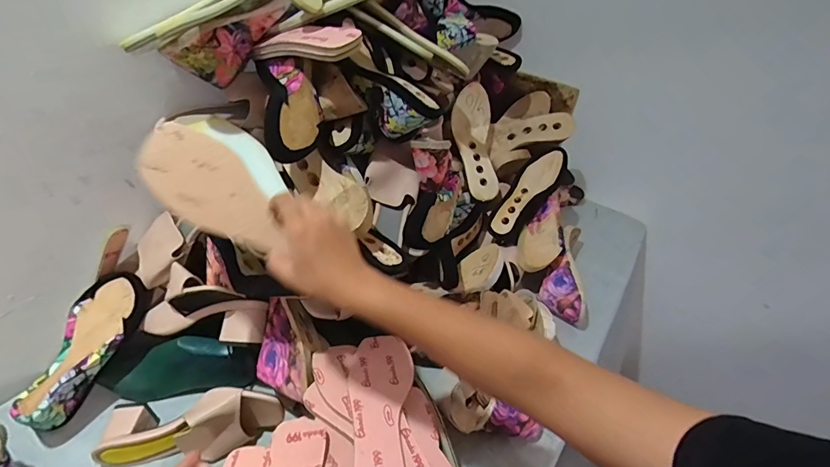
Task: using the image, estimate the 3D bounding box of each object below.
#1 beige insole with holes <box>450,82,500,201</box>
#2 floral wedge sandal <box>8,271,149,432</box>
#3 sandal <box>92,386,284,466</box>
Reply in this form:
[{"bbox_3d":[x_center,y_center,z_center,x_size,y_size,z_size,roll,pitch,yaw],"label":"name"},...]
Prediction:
[{"bbox_3d":[0.127,-0.185,0.845,0.088,0.055,0.242,-4,75,-9],"label":"beige insole with holes"},{"bbox_3d":[-0.456,0.163,0.578,0.081,0.066,0.222,27,64,-15],"label":"floral wedge sandal"},{"bbox_3d":[-0.293,0.256,0.547,0.227,0.095,0.070,-1,43,-6],"label":"sandal"}]

